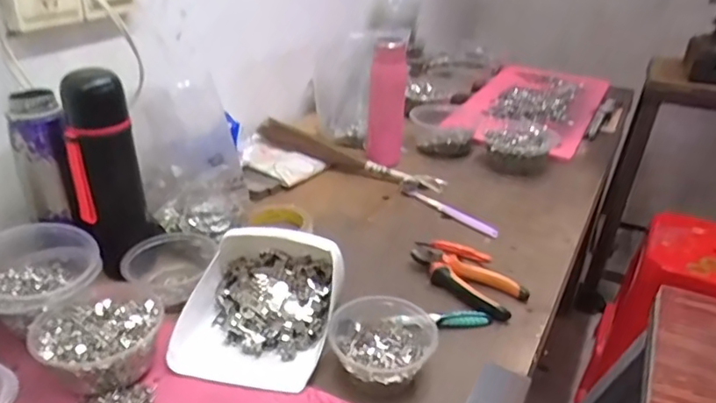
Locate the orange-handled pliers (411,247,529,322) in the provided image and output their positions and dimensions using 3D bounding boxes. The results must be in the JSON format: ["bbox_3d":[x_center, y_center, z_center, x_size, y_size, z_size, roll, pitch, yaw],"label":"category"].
[{"bbox_3d":[0.129,0.100,0.702,0.149,0.031,0.074,22,35,30],"label":"orange-handled pliers"}]

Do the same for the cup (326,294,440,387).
[{"bbox_3d":[0.026,0.138,0.577,0.106,0.042,0.123,6,30,5],"label":"cup"}]

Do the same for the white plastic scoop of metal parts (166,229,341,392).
[{"bbox_3d":[-0.103,0.102,0.598,0.160,0.081,0.171,7,30,7],"label":"white plastic scoop of metal parts"}]

